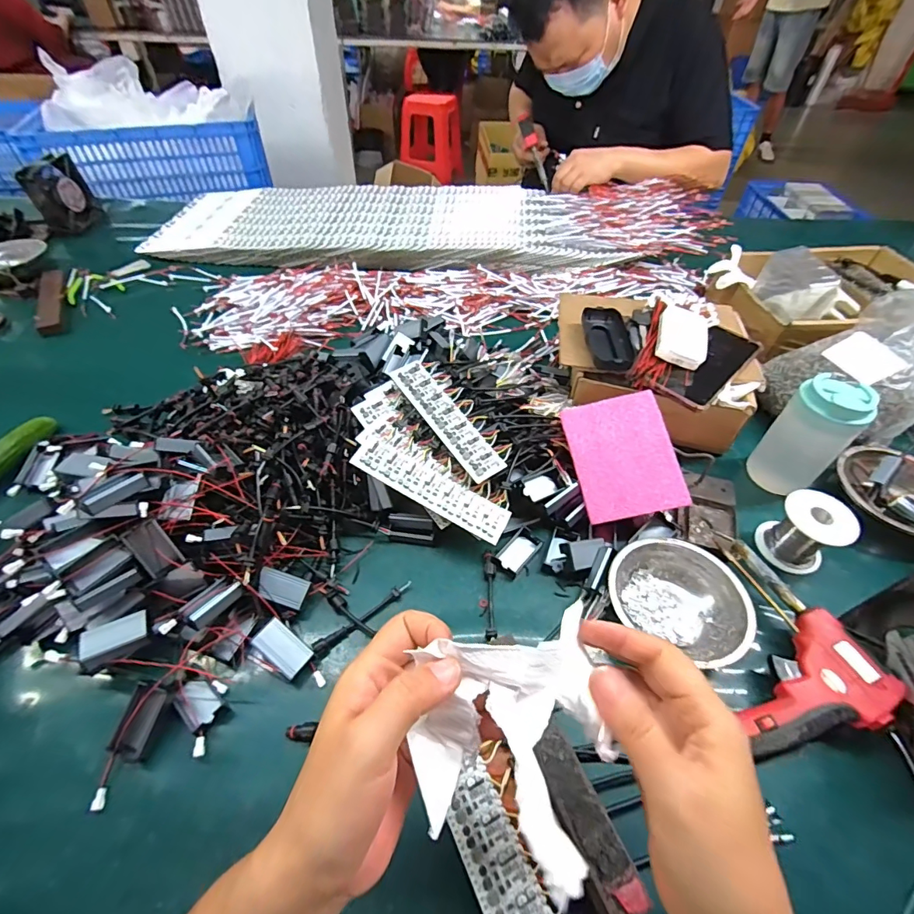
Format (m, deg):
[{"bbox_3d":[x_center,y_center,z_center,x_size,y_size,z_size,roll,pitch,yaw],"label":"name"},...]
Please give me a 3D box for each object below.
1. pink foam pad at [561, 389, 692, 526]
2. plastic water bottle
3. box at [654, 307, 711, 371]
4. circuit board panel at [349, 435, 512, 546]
[{"bbox_3d":[0.188,-0.002,0.509,0.107,0.008,0.139,-11,72,2],"label":"pink foam pad"},{"bbox_3d":[0.397,-0.023,0.511,0.057,0.133,0.070,-32,57,-26],"label":"plastic water bottle"},{"bbox_3d":[0.279,-0.150,0.559,0.058,0.018,0.095,18,57,6],"label":"box"},{"bbox_3d":[-0.028,0.033,0.479,0.175,0.006,0.039,29,67,6],"label":"circuit board panel"}]

